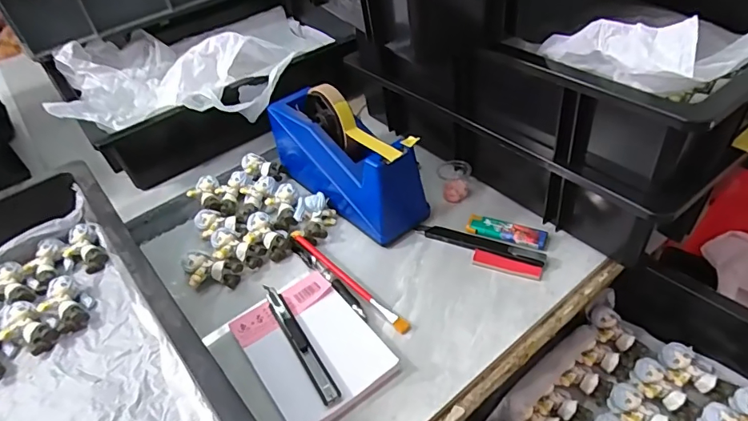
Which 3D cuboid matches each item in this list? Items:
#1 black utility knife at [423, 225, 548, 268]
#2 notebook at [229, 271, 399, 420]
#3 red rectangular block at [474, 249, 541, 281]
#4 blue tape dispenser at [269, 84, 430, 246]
[{"bbox_3d":[0.109,0.035,0.473,0.117,0.006,0.017,15,47,24],"label":"black utility knife"},{"bbox_3d":[-0.054,0.114,0.406,0.094,0.017,0.128,-30,46,-23],"label":"notebook"},{"bbox_3d":[0.126,0.053,0.453,0.063,0.004,0.017,15,46,24],"label":"red rectangular block"},{"bbox_3d":[-0.038,-0.067,0.524,0.069,0.116,0.208,-32,47,-25],"label":"blue tape dispenser"}]

